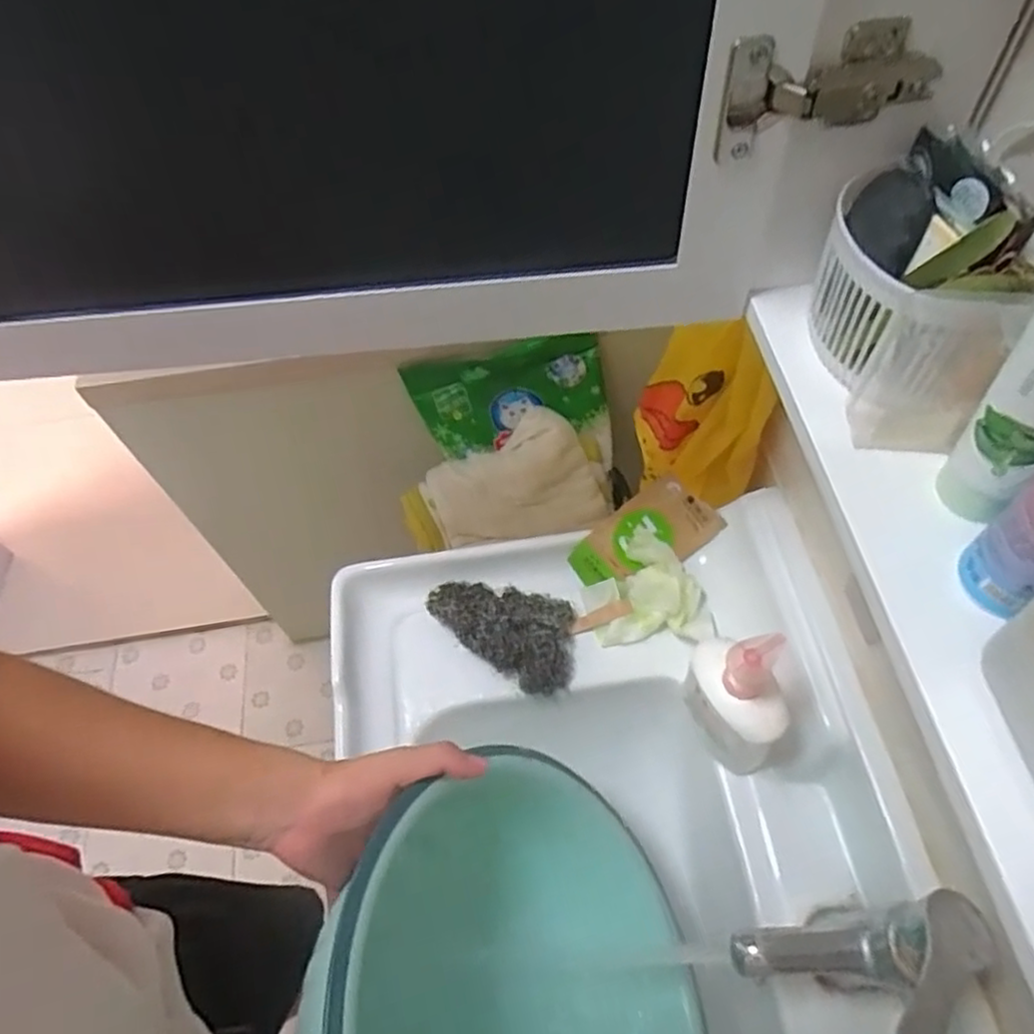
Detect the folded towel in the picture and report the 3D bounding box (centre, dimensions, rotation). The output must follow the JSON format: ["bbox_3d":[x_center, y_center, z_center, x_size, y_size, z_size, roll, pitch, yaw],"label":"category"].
[{"bbox_3d":[-0.003,-0.051,0.990,0.250,0.084,0.142,-13,59,-4],"label":"folded towel"}]

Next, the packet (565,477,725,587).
[{"bbox_3d":[0.132,0.020,0.742,0.157,0.021,0.086,-28,99,-4],"label":"packet"}]

